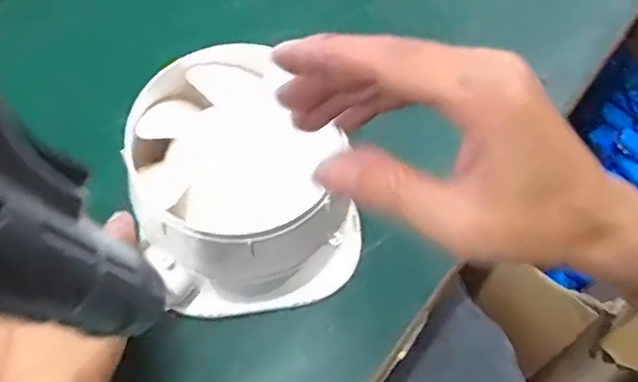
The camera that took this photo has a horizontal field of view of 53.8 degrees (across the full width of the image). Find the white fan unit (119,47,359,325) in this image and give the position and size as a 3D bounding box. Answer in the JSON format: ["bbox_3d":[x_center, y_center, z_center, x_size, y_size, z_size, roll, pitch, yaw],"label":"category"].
[{"bbox_3d":[-0.043,-0.005,0.368,0.118,0.091,0.131,-9,66,-3],"label":"white fan unit"}]

